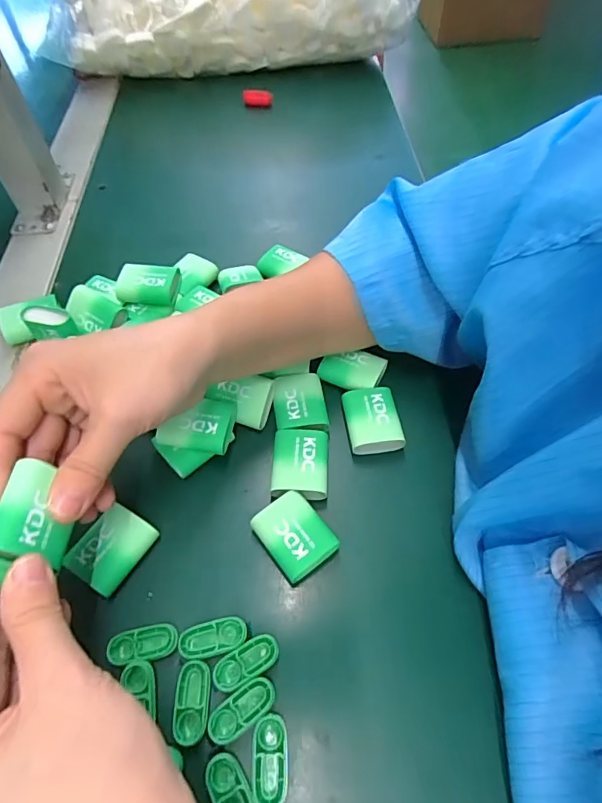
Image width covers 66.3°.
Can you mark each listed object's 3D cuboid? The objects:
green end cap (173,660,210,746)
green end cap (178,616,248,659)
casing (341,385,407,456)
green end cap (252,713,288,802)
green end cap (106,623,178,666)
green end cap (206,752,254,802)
[{"bbox_3d":[-0.052,0.144,0.222,0.016,0.005,0.033,-4,51,2],"label":"green end cap"},{"bbox_3d":[-0.045,0.122,0.238,0.033,0.009,0.015,-13,51,-5],"label":"green end cap"},{"bbox_3d":[0.047,0.013,0.304,0.035,0.013,0.047,-8,51,-1],"label":"casing"},{"bbox_3d":[-0.014,0.166,0.213,0.015,0.012,0.034,-3,51,3],"label":"green end cap"},{"bbox_3d":[-0.081,0.123,0.234,0.034,0.004,0.016,-14,51,-5],"label":"green end cap"},{"bbox_3d":[-0.030,0.174,0.203,0.015,0.006,0.034,-27,54,-16],"label":"green end cap"}]

